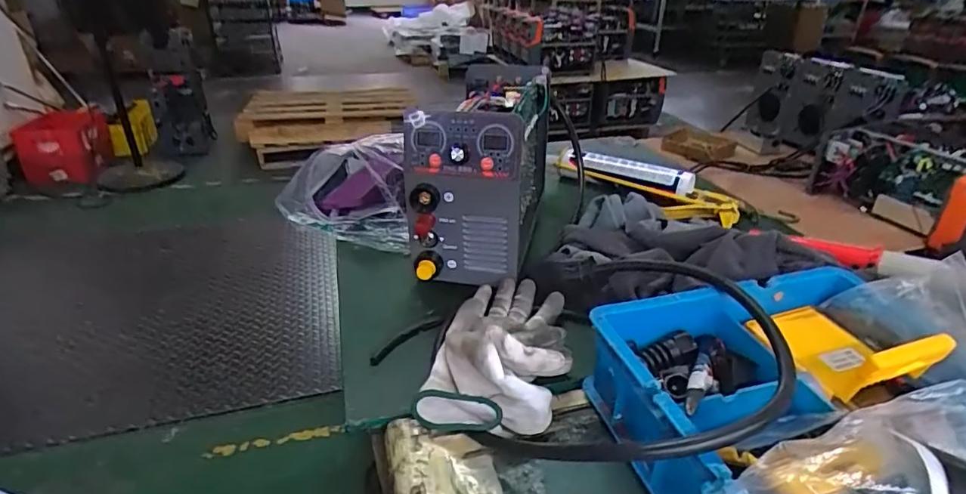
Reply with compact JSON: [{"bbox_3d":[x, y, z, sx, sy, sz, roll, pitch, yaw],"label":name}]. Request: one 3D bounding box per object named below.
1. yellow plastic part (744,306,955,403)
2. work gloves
[{"bbox_3d":[0.297,0.076,0.442,0.087,0.052,0.115,-11,31,-20],"label":"yellow plastic part"},{"bbox_3d":[0.017,0.082,0.485,0.120,0.080,0.186,4,29,7],"label":"work gloves"}]

